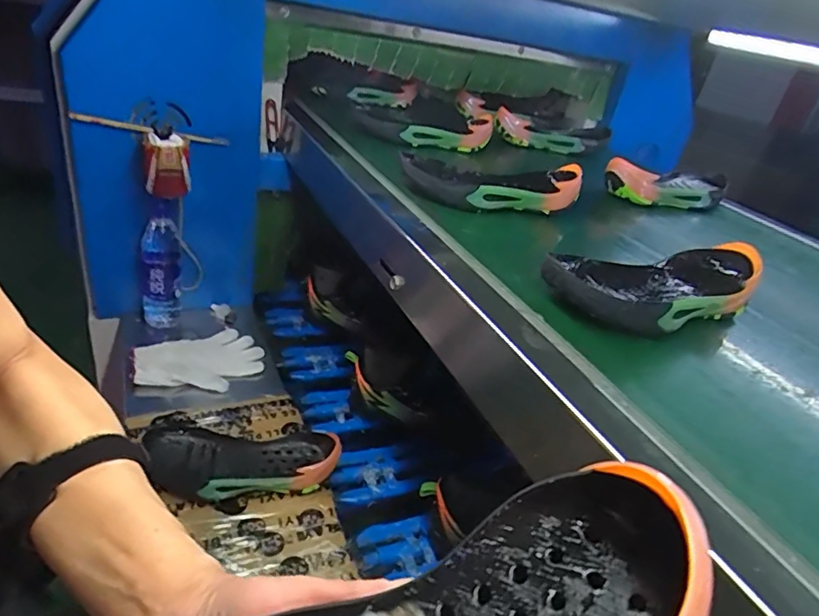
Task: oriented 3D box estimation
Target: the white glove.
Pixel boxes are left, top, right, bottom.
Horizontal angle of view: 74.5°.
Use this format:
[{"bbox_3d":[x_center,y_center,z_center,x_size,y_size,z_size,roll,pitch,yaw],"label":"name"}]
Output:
[{"bbox_3d":[-0.342,0.092,0.890,0.197,0.017,0.122,-18,54,-45],"label":"white glove"}]

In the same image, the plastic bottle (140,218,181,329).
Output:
[{"bbox_3d":[-0.435,-0.056,0.942,0.066,0.194,0.052,-3,23,-23],"label":"plastic bottle"}]

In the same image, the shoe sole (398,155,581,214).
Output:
[{"bbox_3d":[0.109,-0.165,0.714,0.231,0.050,0.096,-1,23,-19],"label":"shoe sole"}]

